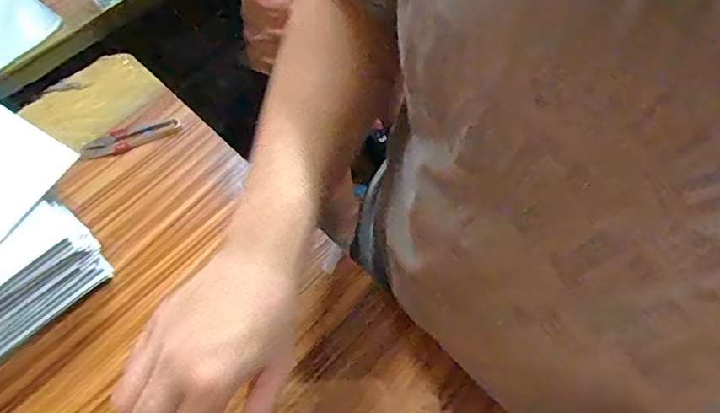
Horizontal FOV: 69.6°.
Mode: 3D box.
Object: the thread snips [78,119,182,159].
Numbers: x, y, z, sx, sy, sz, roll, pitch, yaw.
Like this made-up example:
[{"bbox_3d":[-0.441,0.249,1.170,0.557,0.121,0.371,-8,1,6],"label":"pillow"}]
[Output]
[{"bbox_3d":[-0.247,-0.075,0.557,0.102,0.004,0.026,-21,66,-9],"label":"thread snips"}]

